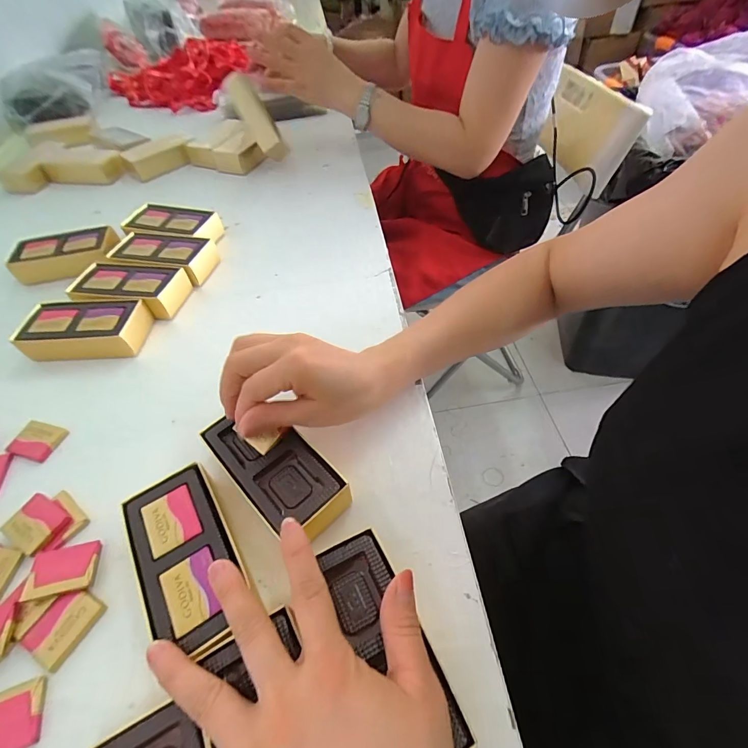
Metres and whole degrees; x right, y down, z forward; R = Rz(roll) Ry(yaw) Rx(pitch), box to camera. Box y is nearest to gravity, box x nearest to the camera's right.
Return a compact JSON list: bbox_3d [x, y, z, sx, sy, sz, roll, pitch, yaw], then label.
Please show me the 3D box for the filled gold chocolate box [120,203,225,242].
[{"bbox_3d":[-0.267,-0.193,0.524,0.118,0.031,0.058,11,53,14],"label":"filled gold chocolate box"}]

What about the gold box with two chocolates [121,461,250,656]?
[{"bbox_3d":[-0.119,0.121,0.260,0.056,0.031,0.113,-29,54,-18],"label":"gold box with two chocolates"}]

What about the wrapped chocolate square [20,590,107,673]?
[{"bbox_3d":[-0.198,0.158,0.251,0.033,0.005,0.038,19,55,19],"label":"wrapped chocolate square"}]

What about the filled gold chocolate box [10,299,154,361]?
[{"bbox_3d":[-0.296,-0.045,0.411,0.116,0.033,0.063,0,51,5],"label":"filled gold chocolate box"}]

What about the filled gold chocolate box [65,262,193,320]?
[{"bbox_3d":[-0.273,-0.092,0.448,0.121,0.035,0.066,4,51,8],"label":"filled gold chocolate box"}]

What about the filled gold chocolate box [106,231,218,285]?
[{"bbox_3d":[-0.254,-0.142,0.486,0.117,0.034,0.058,7,52,10],"label":"filled gold chocolate box"}]

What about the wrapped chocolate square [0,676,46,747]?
[{"bbox_3d":[-0.210,0.197,0.222,0.042,0.004,0.032,-17,52,-9],"label":"wrapped chocolate square"}]

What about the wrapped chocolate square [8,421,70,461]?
[{"bbox_3d":[-0.292,0.057,0.343,0.039,0.004,0.031,10,52,13],"label":"wrapped chocolate square"}]

